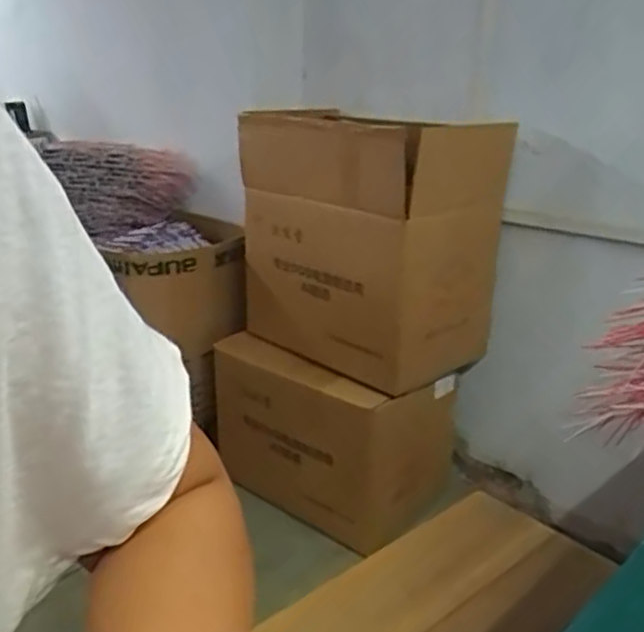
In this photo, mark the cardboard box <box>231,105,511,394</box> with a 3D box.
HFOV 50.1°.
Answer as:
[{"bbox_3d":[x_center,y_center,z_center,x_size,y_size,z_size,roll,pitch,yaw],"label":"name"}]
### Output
[{"bbox_3d":[0.089,-0.170,1.459,0.325,0.497,0.491,-15,25,-36],"label":"cardboard box"}]

